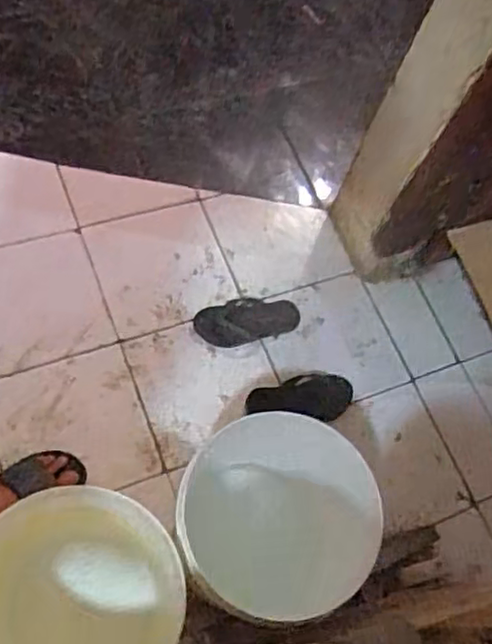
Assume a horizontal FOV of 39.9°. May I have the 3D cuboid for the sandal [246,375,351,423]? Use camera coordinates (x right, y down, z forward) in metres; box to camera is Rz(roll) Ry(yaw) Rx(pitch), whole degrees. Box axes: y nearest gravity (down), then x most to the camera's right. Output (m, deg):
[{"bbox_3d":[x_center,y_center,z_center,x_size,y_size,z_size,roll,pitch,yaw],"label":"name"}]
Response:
[{"bbox_3d":[0.114,0.154,1.426,0.223,0.035,0.101,4,65,-10],"label":"sandal"}]

